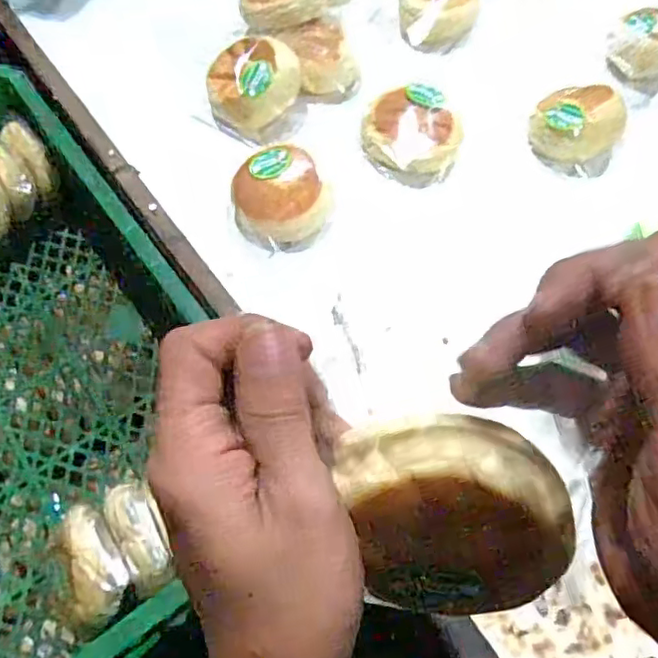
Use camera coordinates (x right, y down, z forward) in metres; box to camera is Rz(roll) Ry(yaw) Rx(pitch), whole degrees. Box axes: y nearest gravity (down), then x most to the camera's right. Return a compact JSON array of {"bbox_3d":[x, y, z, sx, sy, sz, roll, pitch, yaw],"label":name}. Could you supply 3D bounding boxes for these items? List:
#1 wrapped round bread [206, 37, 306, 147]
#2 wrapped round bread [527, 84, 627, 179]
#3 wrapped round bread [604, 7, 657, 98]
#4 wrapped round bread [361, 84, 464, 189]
[{"bbox_3d":[-0.073,-0.241,0.618,0.092,0.058,0.098,-9,63,-5],"label":"wrapped round bread"},{"bbox_3d":[0.237,-0.192,0.595,0.083,0.049,0.088,7,63,3],"label":"wrapped round bread"},{"bbox_3d":[0.335,-0.285,0.643,0.092,0.045,0.101,0,62,0],"label":"wrapped round bread"},{"bbox_3d":[0.077,-0.182,0.594,0.090,0.038,0.099,0,62,0],"label":"wrapped round bread"}]

